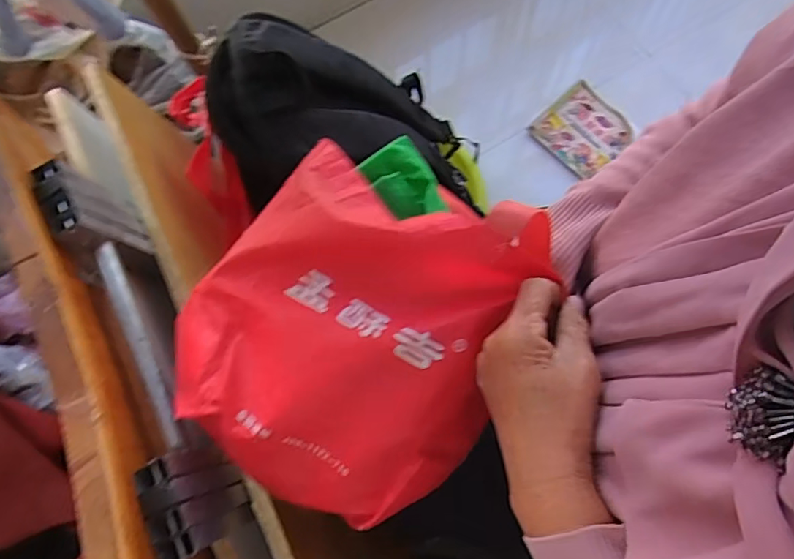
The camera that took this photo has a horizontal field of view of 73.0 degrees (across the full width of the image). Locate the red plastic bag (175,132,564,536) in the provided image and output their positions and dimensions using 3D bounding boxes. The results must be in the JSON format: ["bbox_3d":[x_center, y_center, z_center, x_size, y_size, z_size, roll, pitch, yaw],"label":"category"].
[{"bbox_3d":[-0.042,0.040,0.381,0.221,0.109,0.237,30,76,9],"label":"red plastic bag"}]

